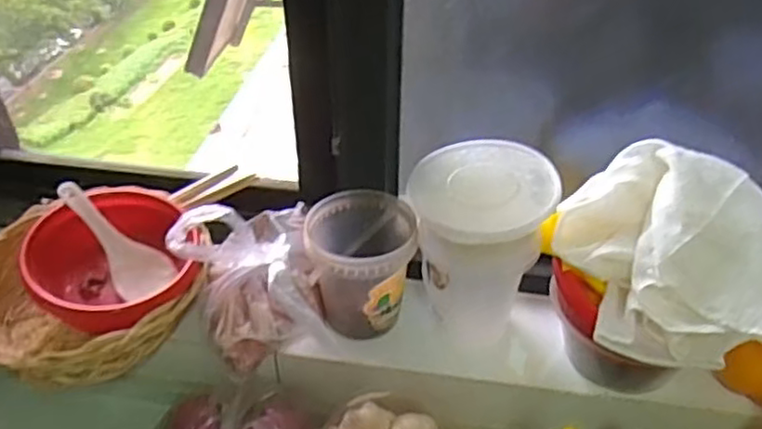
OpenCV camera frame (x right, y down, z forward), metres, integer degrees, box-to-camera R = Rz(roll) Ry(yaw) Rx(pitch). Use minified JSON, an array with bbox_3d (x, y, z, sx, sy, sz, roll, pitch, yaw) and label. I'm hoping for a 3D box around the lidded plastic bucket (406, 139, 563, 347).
[{"bbox_3d":[0.099,0.041,0.708,0.132,0.196,0.123,0,39,0],"label":"lidded plastic bucket"}]

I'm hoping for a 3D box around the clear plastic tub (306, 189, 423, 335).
[{"bbox_3d":[-0.021,0.061,0.745,0.115,0.126,0.120,2,39,2],"label":"clear plastic tub"}]

